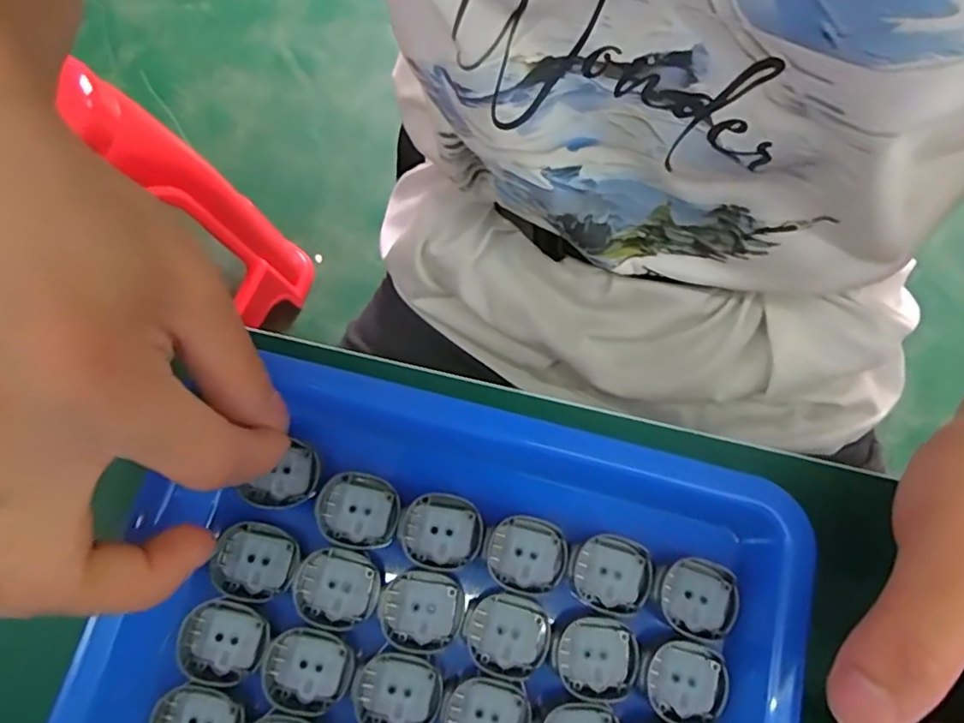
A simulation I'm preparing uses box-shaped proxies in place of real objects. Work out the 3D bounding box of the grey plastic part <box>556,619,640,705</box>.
[{"bbox_3d":[0.038,0.099,0.202,0.026,0.005,0.024,15,75,3],"label":"grey plastic part"}]

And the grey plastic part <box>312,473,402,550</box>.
[{"bbox_3d":[-0.044,0.053,0.216,0.029,0.006,0.025,23,76,5],"label":"grey plastic part"}]

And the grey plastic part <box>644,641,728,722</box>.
[{"bbox_3d":[0.067,0.106,0.199,0.025,0.004,0.024,0,75,-1],"label":"grey plastic part"}]

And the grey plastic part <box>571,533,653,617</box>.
[{"bbox_3d":[0.045,0.073,0.211,0.026,0.004,0.025,18,75,4],"label":"grey plastic part"}]

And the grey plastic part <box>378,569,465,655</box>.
[{"bbox_3d":[-0.021,0.084,0.206,0.027,0.004,0.025,16,75,3],"label":"grey plastic part"}]

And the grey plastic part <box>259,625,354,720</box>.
[{"bbox_3d":[-0.058,0.102,0.202,0.028,0.005,0.025,21,76,5],"label":"grey plastic part"}]

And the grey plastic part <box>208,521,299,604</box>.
[{"bbox_3d":[-0.079,0.069,0.211,0.029,0.006,0.025,11,75,2],"label":"grey plastic part"}]

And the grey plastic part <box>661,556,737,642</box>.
[{"bbox_3d":[0.073,0.080,0.207,0.026,0.007,0.025,12,75,2],"label":"grey plastic part"}]

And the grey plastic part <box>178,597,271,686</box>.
[{"bbox_3d":[-0.087,0.093,0.205,0.028,0.006,0.025,11,75,2],"label":"grey plastic part"}]

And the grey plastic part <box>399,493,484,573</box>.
[{"bbox_3d":[-0.014,0.060,0.214,0.028,0.004,0.025,11,75,2],"label":"grey plastic part"}]

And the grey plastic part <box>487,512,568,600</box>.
[{"bbox_3d":[0.015,0.067,0.213,0.027,0.004,0.026,18,75,4],"label":"grey plastic part"}]

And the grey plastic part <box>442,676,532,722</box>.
[{"bbox_3d":[0.001,0.116,0.197,0.027,0.008,0.024,16,75,3],"label":"grey plastic part"}]

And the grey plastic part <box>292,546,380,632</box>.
[{"bbox_3d":[-0.050,0.077,0.208,0.028,0.004,0.025,16,75,3],"label":"grey plastic part"}]

